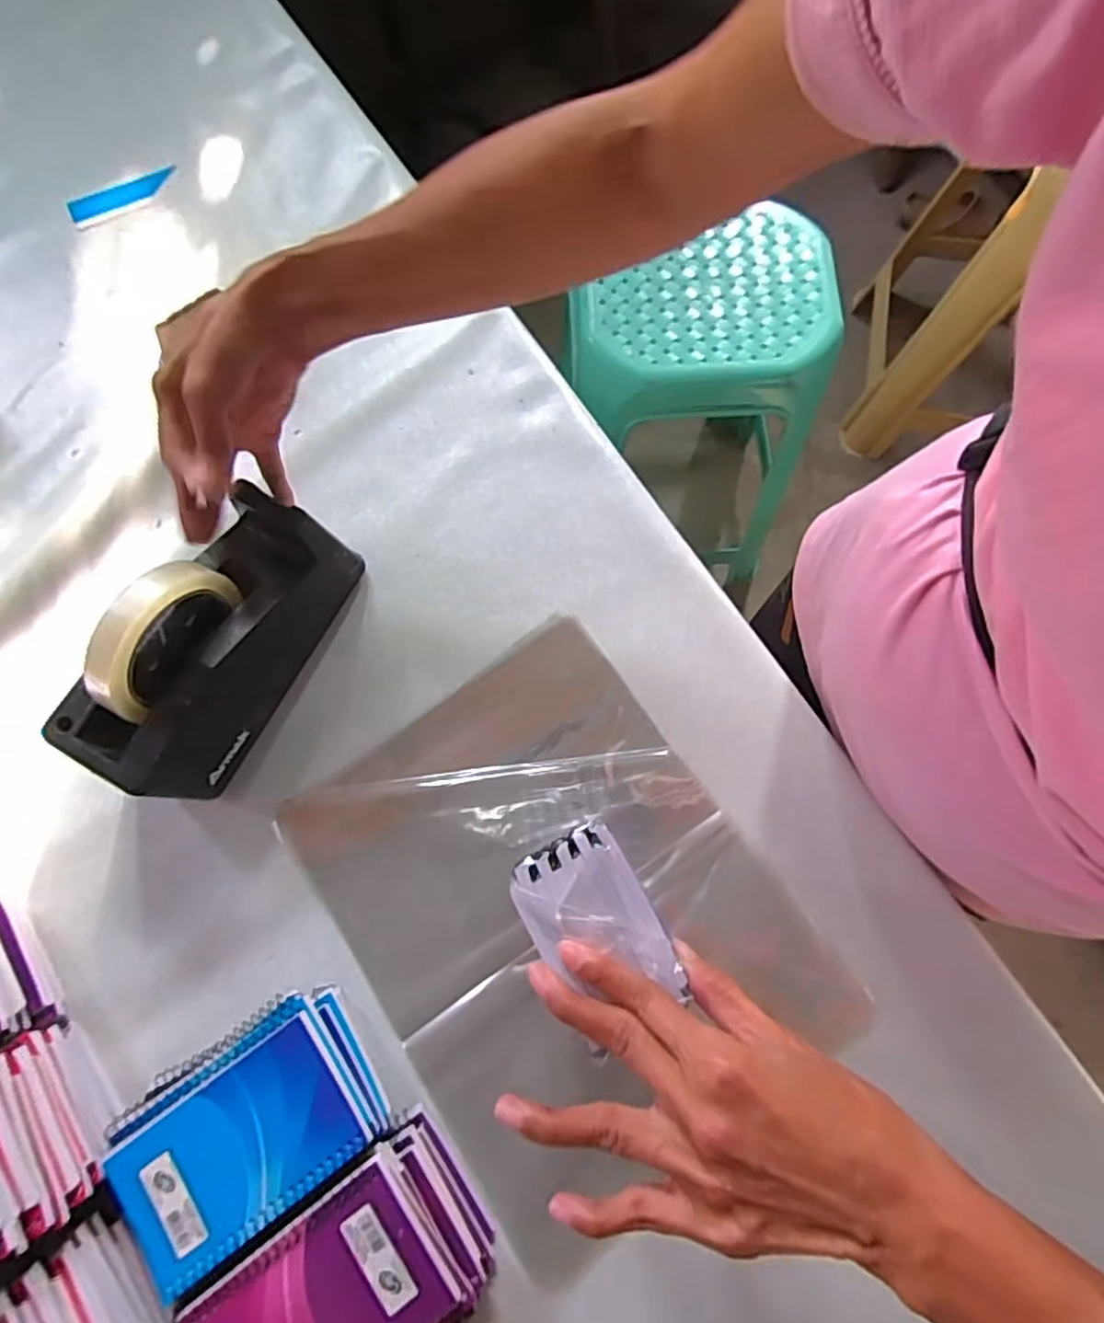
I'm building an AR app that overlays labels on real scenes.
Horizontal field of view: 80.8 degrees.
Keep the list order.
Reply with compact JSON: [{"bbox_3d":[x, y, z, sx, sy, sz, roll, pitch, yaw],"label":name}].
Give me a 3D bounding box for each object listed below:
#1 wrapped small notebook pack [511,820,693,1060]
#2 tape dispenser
[{"bbox_3d":[0.021,0.127,0.311,0.056,0.015,0.086,-30,78,-6],"label":"wrapped small notebook pack"},{"bbox_3d":[-0.221,-0.015,0.418,0.075,0.119,0.195,27,78,7],"label":"tape dispenser"}]

